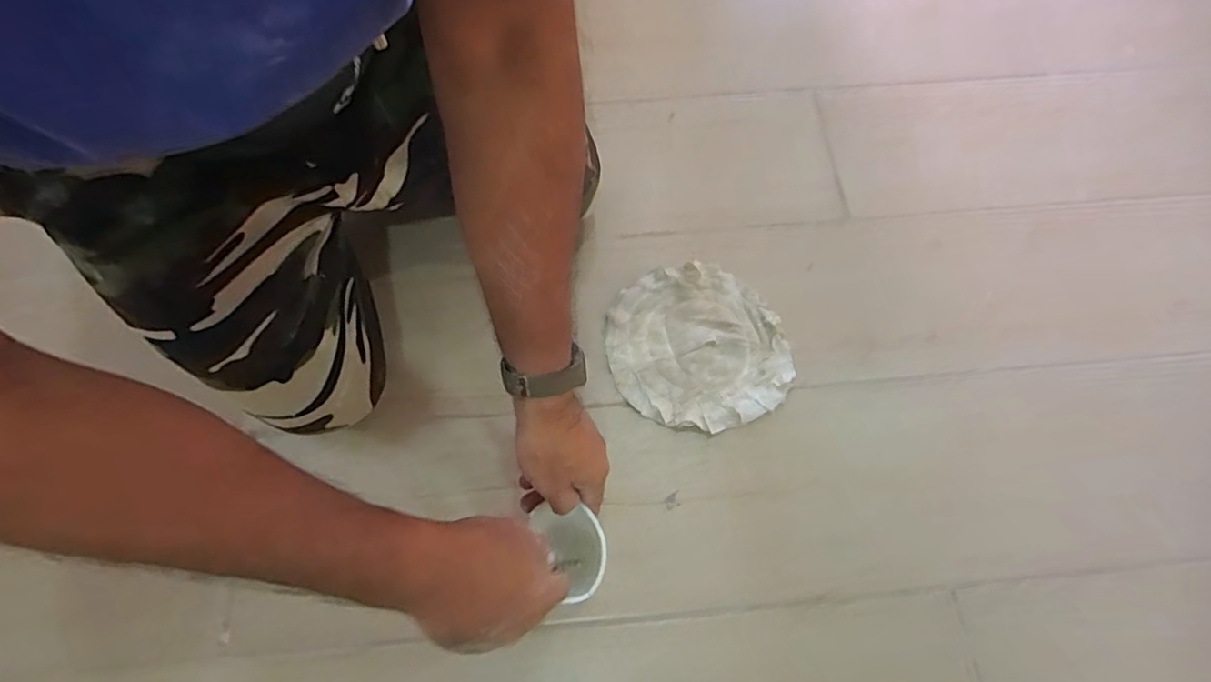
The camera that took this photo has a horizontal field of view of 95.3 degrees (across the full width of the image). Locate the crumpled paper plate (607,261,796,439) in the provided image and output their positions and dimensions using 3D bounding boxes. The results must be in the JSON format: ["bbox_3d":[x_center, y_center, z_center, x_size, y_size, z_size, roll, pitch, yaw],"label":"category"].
[{"bbox_3d":[0.094,0.004,0.583,0.177,0.020,0.181,0,69,-1],"label":"crumpled paper plate"}]

